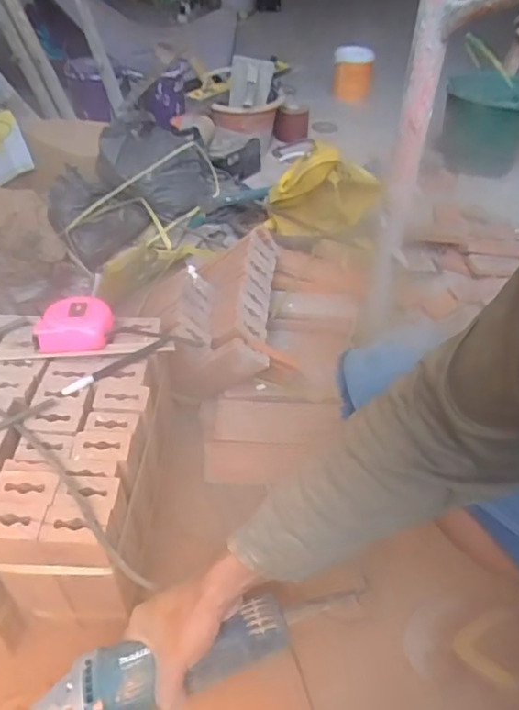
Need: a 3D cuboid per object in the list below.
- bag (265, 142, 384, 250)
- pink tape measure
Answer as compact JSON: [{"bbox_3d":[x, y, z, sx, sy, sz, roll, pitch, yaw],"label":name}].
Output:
[{"bbox_3d":[0.138,-0.333,1.216,0.246,0.272,0.154,7,42,6],"label":"bag"},{"bbox_3d":[-0.238,-0.038,0.723,0.092,0.046,0.075,-4,42,-6],"label":"pink tape measure"}]

